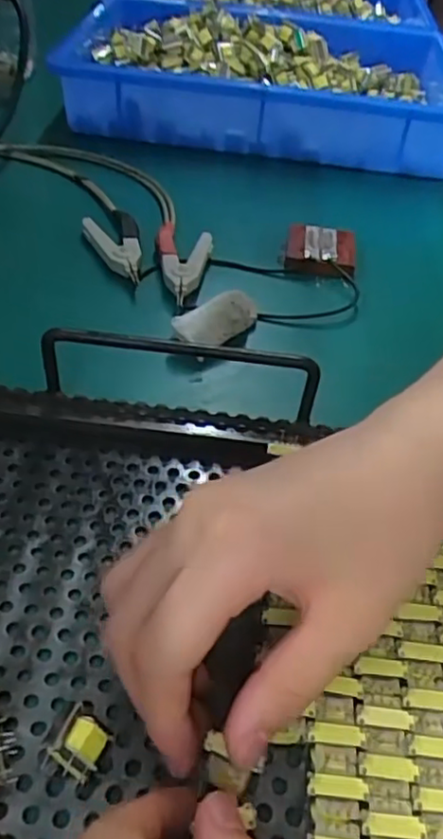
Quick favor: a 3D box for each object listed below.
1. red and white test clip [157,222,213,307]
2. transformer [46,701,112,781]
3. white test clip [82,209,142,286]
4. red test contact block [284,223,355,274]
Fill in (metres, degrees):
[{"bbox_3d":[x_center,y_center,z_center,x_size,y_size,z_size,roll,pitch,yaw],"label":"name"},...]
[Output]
[{"bbox_3d":[-0.024,-0.106,0.436,0.037,0.013,0.088,1,46,-6],"label":"red and white test clip"},{"bbox_3d":[-0.046,0.110,0.216,0.014,0.018,0.017,22,48,15],"label":"transformer"},{"bbox_3d":[-0.074,-0.123,0.451,0.036,0.013,0.095,-8,47,-14],"label":"white test clip"},{"bbox_3d":[0.071,-0.123,0.467,0.049,0.016,0.050,11,46,4],"label":"red test contact block"}]

